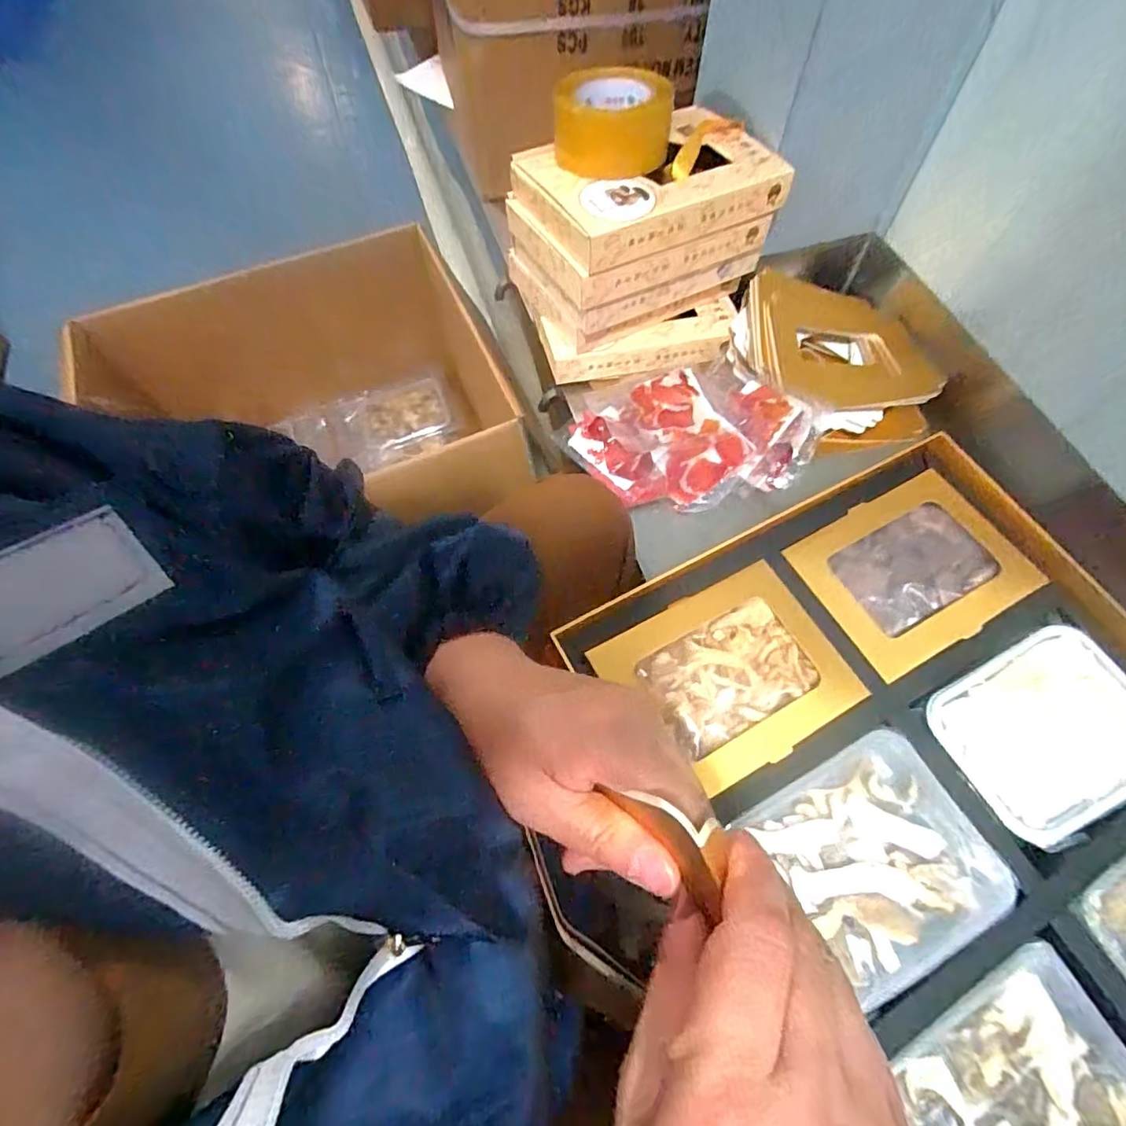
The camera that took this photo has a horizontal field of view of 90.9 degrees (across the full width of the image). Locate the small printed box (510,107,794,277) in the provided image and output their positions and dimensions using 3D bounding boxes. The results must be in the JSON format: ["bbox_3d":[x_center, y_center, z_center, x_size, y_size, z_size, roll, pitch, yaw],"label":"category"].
[{"bbox_3d":[0.089,-0.415,0.603,0.250,0.048,0.172,-25,65,-12],"label":"small printed box"}]

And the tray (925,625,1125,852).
[{"bbox_3d":[0.364,0.124,0.413,0.144,0.024,0.115,-25,65,-12],"label":"tray"}]

